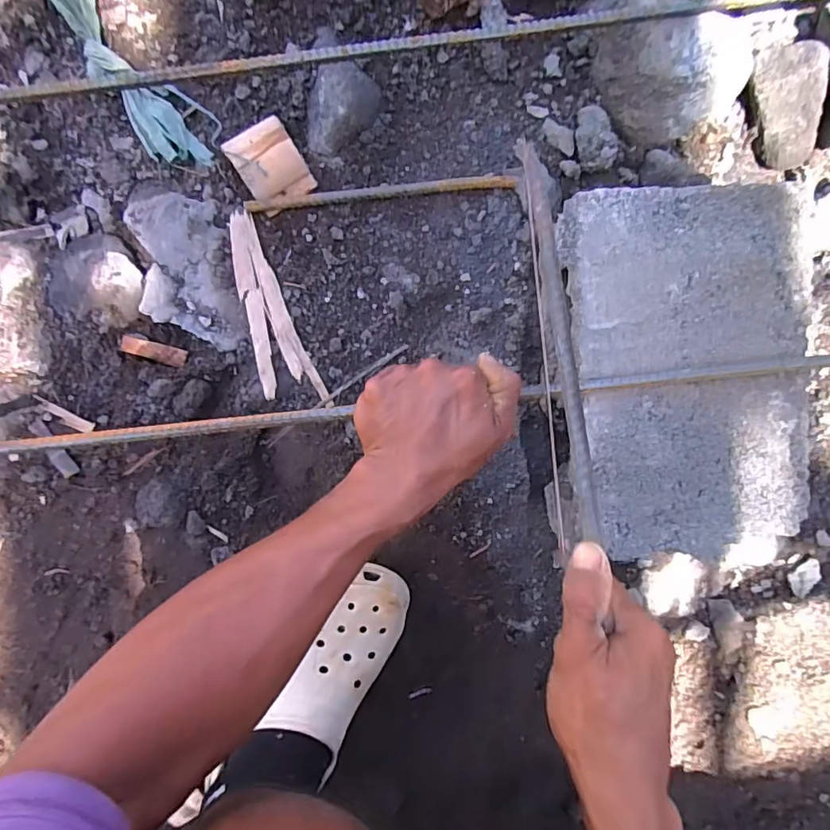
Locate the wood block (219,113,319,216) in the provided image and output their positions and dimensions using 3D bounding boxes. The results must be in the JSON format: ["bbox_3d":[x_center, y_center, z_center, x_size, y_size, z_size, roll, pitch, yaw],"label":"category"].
[{"bbox_3d":[-0.132,-0.227,0.477,0.056,0.015,0.071,-34,93,-4],"label":"wood block"}]

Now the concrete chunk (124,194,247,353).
[{"bbox_3d":[-0.207,-0.129,0.475,0.078,0.017,0.138,-11,91,-5],"label":"concrete chunk"}]

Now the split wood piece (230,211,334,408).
[{"bbox_3d":[-0.139,-0.091,0.483,0.049,0.006,0.187,-23,92,-5],"label":"split wood piece"}]

